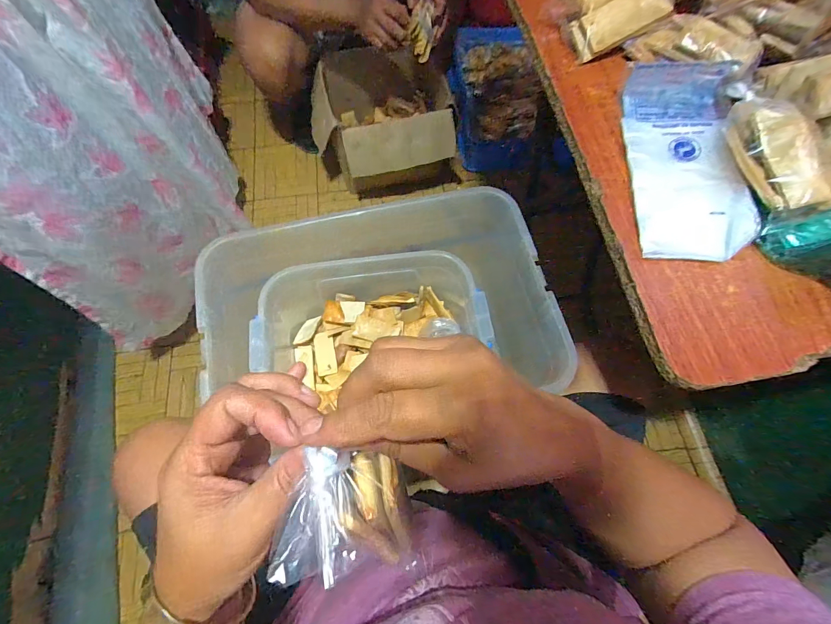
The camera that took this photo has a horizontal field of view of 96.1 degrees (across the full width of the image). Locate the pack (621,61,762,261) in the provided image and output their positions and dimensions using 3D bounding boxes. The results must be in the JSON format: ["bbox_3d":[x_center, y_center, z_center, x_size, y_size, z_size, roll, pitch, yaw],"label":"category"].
[{"bbox_3d":[0.258,-0.152,0.356,0.096,0.031,0.220,5,70,0],"label":"pack"}]

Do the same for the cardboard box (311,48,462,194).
[{"bbox_3d":[-0.090,-0.555,1.134,0.404,0.282,0.357,-7,70,-4],"label":"cardboard box"}]

